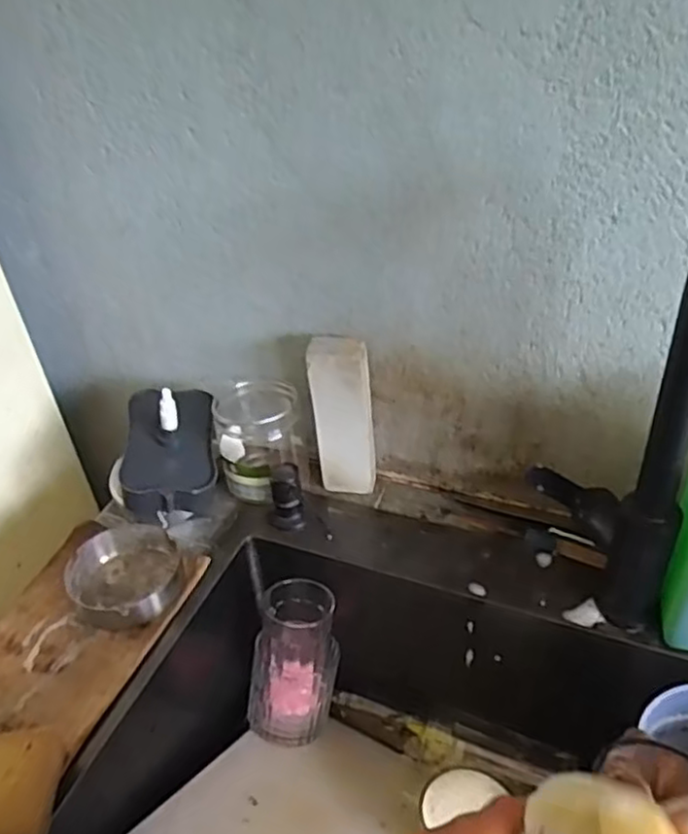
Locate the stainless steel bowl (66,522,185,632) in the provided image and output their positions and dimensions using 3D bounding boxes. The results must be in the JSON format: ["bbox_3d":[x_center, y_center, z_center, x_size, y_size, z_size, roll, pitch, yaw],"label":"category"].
[{"bbox_3d":[-0.195,0.141,0.613,0.093,0.034,0.097,-2,37,2],"label":"stainless steel bowl"}]

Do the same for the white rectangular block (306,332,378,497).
[{"bbox_3d":[0.000,0.000,0.674,0.055,0.173,0.032,5,38,11],"label":"white rectangular block"}]

